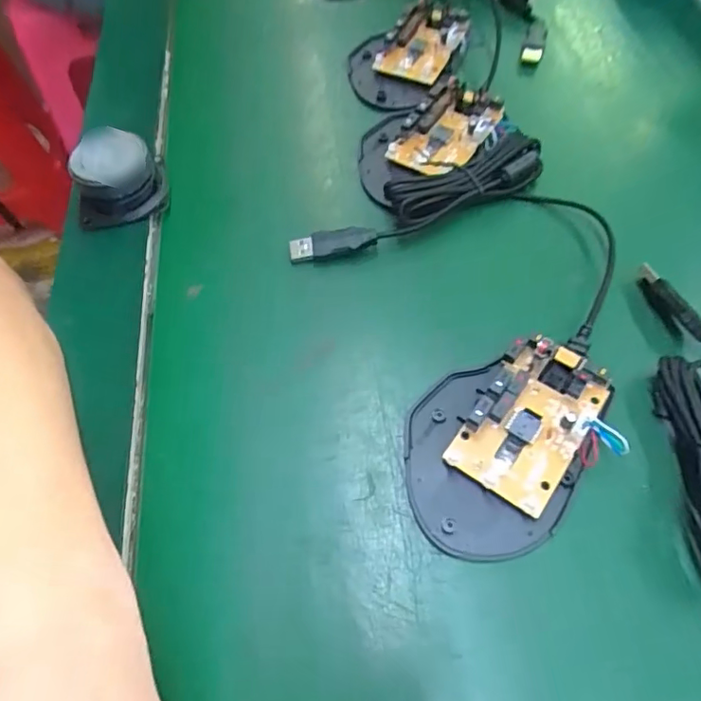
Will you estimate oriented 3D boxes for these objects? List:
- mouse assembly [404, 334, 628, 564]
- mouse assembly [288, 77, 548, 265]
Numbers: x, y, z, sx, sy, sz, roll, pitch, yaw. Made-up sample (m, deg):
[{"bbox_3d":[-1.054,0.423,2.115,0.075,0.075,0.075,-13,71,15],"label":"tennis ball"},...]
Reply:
[{"bbox_3d":[0.066,0.036,0.236,0.099,0.020,0.072,-40,63,-19],"label":"mouse assembly"},{"bbox_3d":[0.028,-0.106,0.319,0.152,0.019,0.084,-24,59,-11],"label":"mouse assembly"}]

